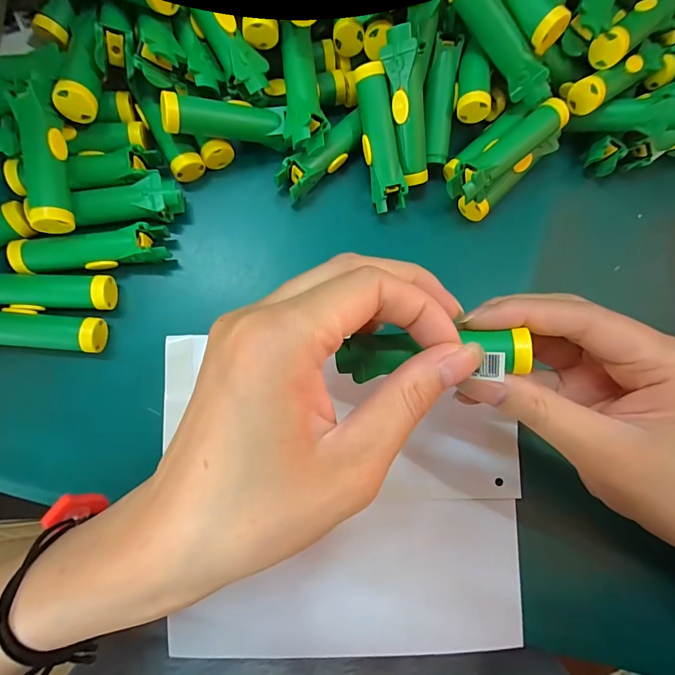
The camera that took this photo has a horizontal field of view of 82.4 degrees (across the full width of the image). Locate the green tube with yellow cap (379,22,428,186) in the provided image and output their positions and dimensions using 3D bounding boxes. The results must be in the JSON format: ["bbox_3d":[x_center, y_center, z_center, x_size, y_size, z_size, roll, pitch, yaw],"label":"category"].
[{"bbox_3d":[0.044,-0.134,0.228,0.021,0.013,0.080,-18,117,-8],"label":"green tube with yellow cap"}]

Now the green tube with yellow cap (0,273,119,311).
[{"bbox_3d":[-0.167,-0.027,0.217,0.076,0.025,0.022,0,83,-7],"label":"green tube with yellow cap"}]

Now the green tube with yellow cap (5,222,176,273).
[{"bbox_3d":[-0.139,-0.049,0.223,0.080,0.025,0.019,-10,84,-8],"label":"green tube with yellow cap"}]

